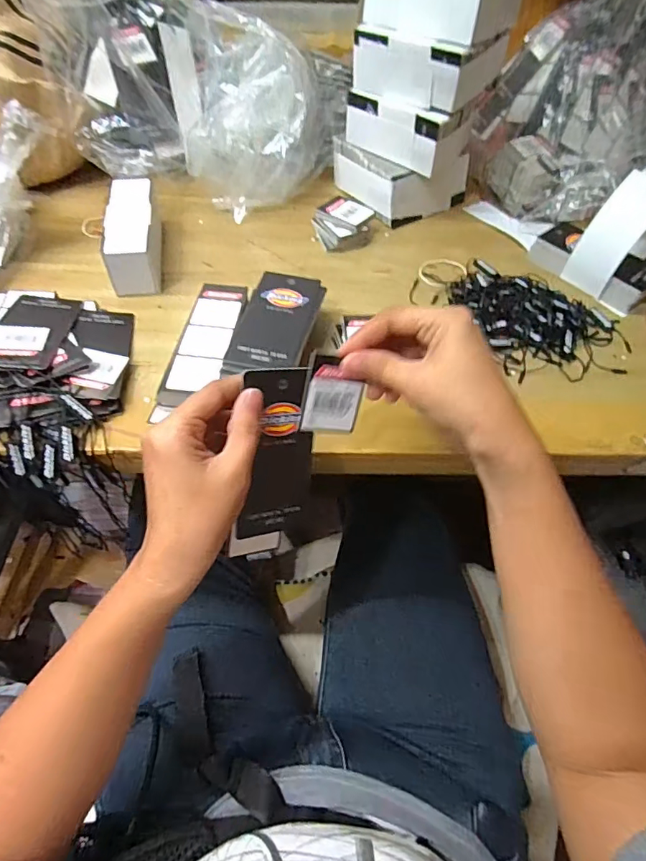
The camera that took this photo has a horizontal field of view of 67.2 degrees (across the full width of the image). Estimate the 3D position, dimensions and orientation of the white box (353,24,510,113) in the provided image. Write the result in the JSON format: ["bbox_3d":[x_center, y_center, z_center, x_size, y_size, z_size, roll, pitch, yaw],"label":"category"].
[{"bbox_3d":[0.102,-0.357,0.466,0.117,0.046,0.094,30,58,18],"label":"white box"}]

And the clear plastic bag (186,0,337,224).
[{"bbox_3d":[-0.059,-0.337,0.514,0.153,0.136,0.201,-2,54,-4],"label":"clear plastic bag"}]

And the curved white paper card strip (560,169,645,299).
[{"bbox_3d":[0.280,-0.184,0.443,0.055,0.087,0.097,39,62,23],"label":"curved white paper card strip"}]

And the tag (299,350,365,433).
[{"bbox_3d":[0.007,-0.022,0.298,0.037,0.050,0.004,3,25,-21],"label":"tag"}]

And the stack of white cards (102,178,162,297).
[{"bbox_3d":[-0.174,-0.182,0.451,0.038,0.048,0.125,-8,55,-8],"label":"stack of white cards"}]

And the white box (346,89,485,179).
[{"bbox_3d":[0.089,-0.318,0.501,0.107,0.054,0.083,34,60,21],"label":"white box"}]

